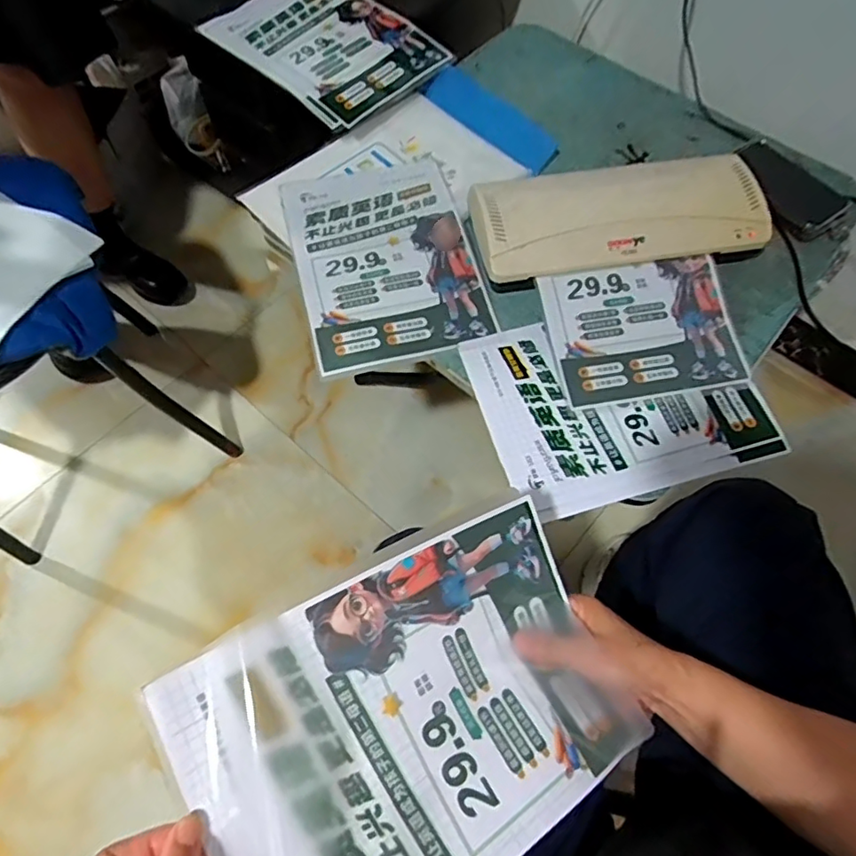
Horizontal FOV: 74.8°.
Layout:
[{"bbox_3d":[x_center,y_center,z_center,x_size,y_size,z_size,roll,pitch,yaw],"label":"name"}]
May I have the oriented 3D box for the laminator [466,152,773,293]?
[{"bbox_3d":[0.234,-0.252,0.675,0.341,0.072,0.133,-9,64,-5],"label":"laminator"}]

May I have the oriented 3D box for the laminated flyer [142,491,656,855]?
[{"bbox_3d":[-0.002,0.196,0.379,0.286,0.035,0.209,-20,76,-30],"label":"laminated flyer"}]

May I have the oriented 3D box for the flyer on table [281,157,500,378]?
[{"bbox_3d":[-0.054,-0.218,0.691,0.214,0.009,0.297,-14,64,-7],"label":"flyer on table"}]

